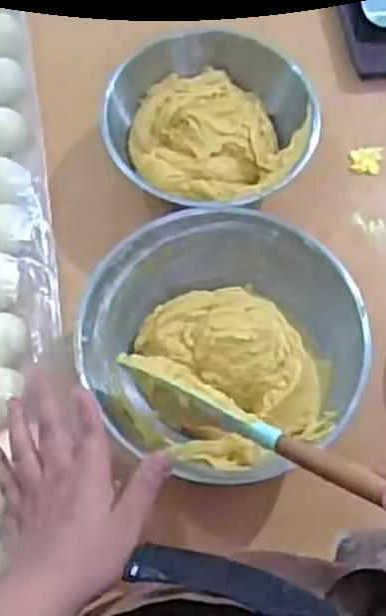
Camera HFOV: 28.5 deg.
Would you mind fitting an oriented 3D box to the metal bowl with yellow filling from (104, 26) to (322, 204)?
[{"bbox_3d":[0.016,-0.164,0.687,0.176,0.075,0.178,0,65,-1],"label":"metal bowl with yellow filling"}]

